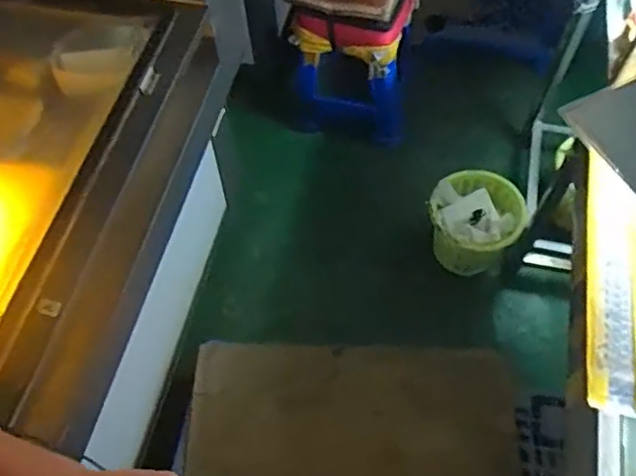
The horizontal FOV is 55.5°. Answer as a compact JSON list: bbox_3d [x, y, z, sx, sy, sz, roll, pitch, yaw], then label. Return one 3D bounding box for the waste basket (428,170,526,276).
[{"bbox_3d":[0.433,-0.025,1.737,0.247,0.261,0.242,-1,60,2],"label":"waste basket"}]

